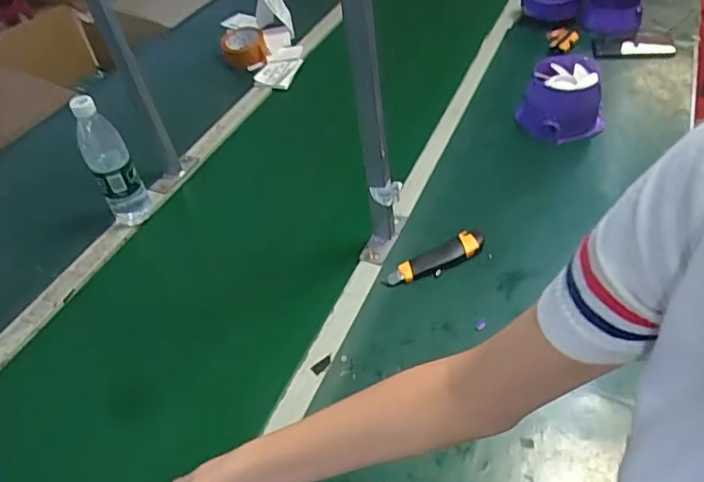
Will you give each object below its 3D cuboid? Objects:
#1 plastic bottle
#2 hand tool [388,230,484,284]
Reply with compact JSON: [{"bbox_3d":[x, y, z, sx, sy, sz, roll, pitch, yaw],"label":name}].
[{"bbox_3d":[-0.387,-0.124,0.913,0.065,0.231,0.056,-29,46,-19],"label":"plastic bottle"},{"bbox_3d":[0.126,0.022,0.841,0.160,0.021,0.042,-22,45,-13],"label":"hand tool"}]

